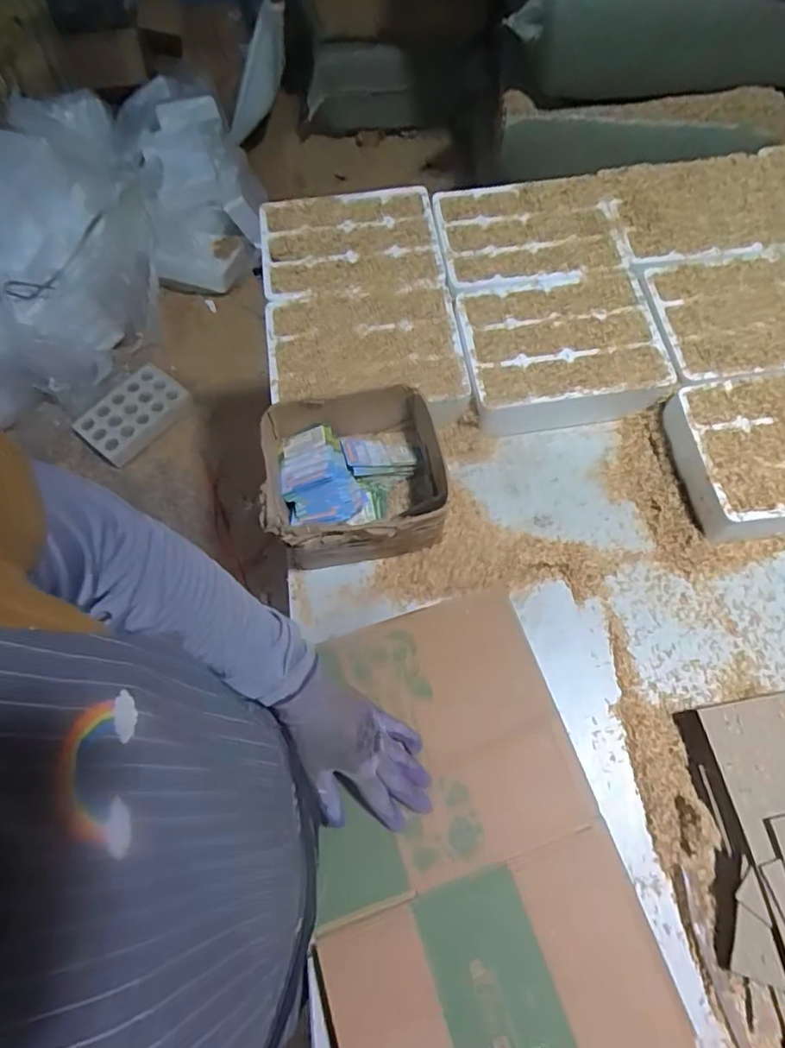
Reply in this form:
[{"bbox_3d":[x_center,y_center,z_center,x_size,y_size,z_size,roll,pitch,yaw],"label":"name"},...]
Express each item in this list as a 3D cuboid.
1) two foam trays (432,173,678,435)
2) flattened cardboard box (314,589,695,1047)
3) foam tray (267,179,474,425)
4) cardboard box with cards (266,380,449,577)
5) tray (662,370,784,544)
[{"bbox_3d":[0.200,-0.309,0.784,0.244,0.064,0.371,-7,67,-2],"label":"two foam trays"},{"bbox_3d":[0.059,0.291,0.554,0.276,0.027,0.419,-13,65,-7],"label":"flattened cardboard box"},{"bbox_3d":[-0.047,-0.302,0.777,0.240,0.054,0.376,-8,67,-2],"label":"foam tray"},{"bbox_3d":[-0.043,-0.044,0.653,0.184,0.109,0.163,-9,68,-3],"label":"cardboard box with cards"},{"bbox_3d":[0.464,-0.087,0.687,0.248,0.059,0.186,-7,67,-1],"label":"tray"}]

